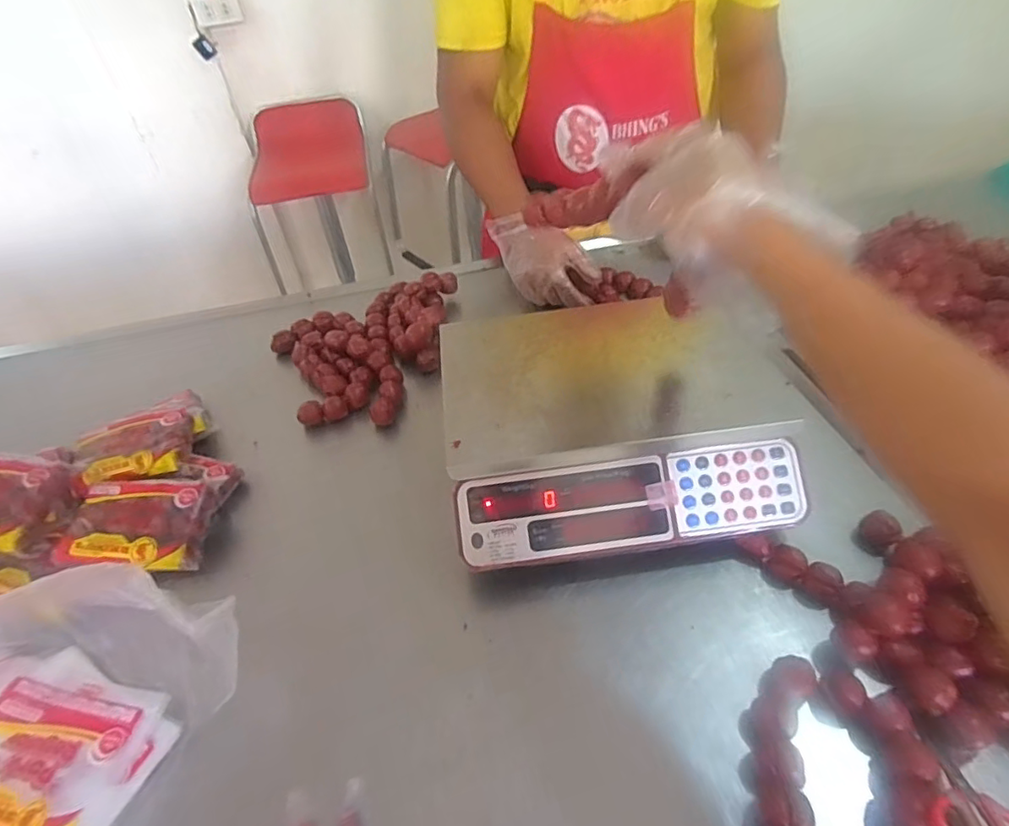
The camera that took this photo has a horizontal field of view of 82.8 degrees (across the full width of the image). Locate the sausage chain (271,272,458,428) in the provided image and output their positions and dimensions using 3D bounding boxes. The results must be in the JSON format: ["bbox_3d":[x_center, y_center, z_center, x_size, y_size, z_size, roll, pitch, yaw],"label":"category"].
[{"bbox_3d":[-0.223,-0.104,0.848,0.268,0.059,0.298,-1,44,5],"label":"sausage chain"}]

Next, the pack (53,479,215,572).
[{"bbox_3d":[-0.385,0.115,0.614,0.131,0.040,0.088,-6,52,-10],"label":"pack"}]

